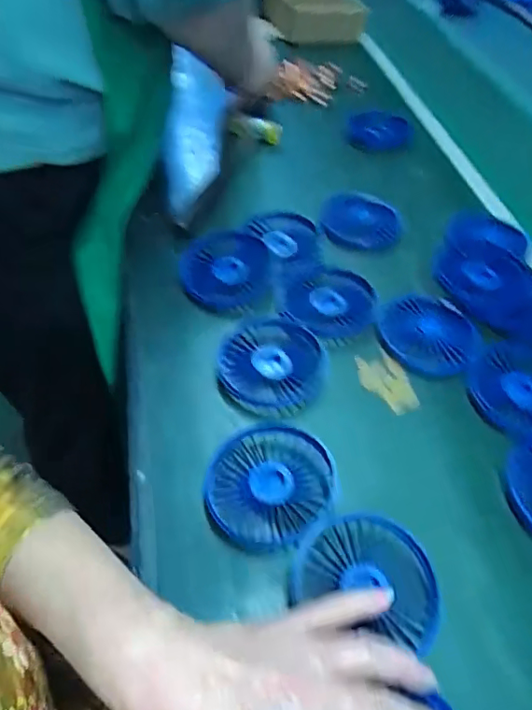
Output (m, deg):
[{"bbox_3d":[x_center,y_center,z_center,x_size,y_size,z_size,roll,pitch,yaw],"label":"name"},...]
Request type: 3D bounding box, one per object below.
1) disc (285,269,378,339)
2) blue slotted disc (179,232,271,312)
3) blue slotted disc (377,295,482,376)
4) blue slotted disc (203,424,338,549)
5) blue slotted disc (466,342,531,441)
[{"bbox_3d":[0.060,-0.051,0.481,0.078,0.008,0.086,16,51,11],"label":"disc"},{"bbox_3d":[-0.038,-0.081,0.495,0.082,0.014,0.092,-4,50,-6],"label":"blue slotted disc"},{"bbox_3d":[0.144,-0.018,0.469,0.087,0.014,0.077,20,52,14],"label":"blue slotted disc"},{"bbox_3d":[0.003,0.088,0.363,0.086,0.020,0.087,1,50,-1],"label":"blue slotted disc"},{"bbox_3d":[0.212,0.028,0.435,0.083,0.009,0.090,1,50,-1],"label":"blue slotted disc"}]

